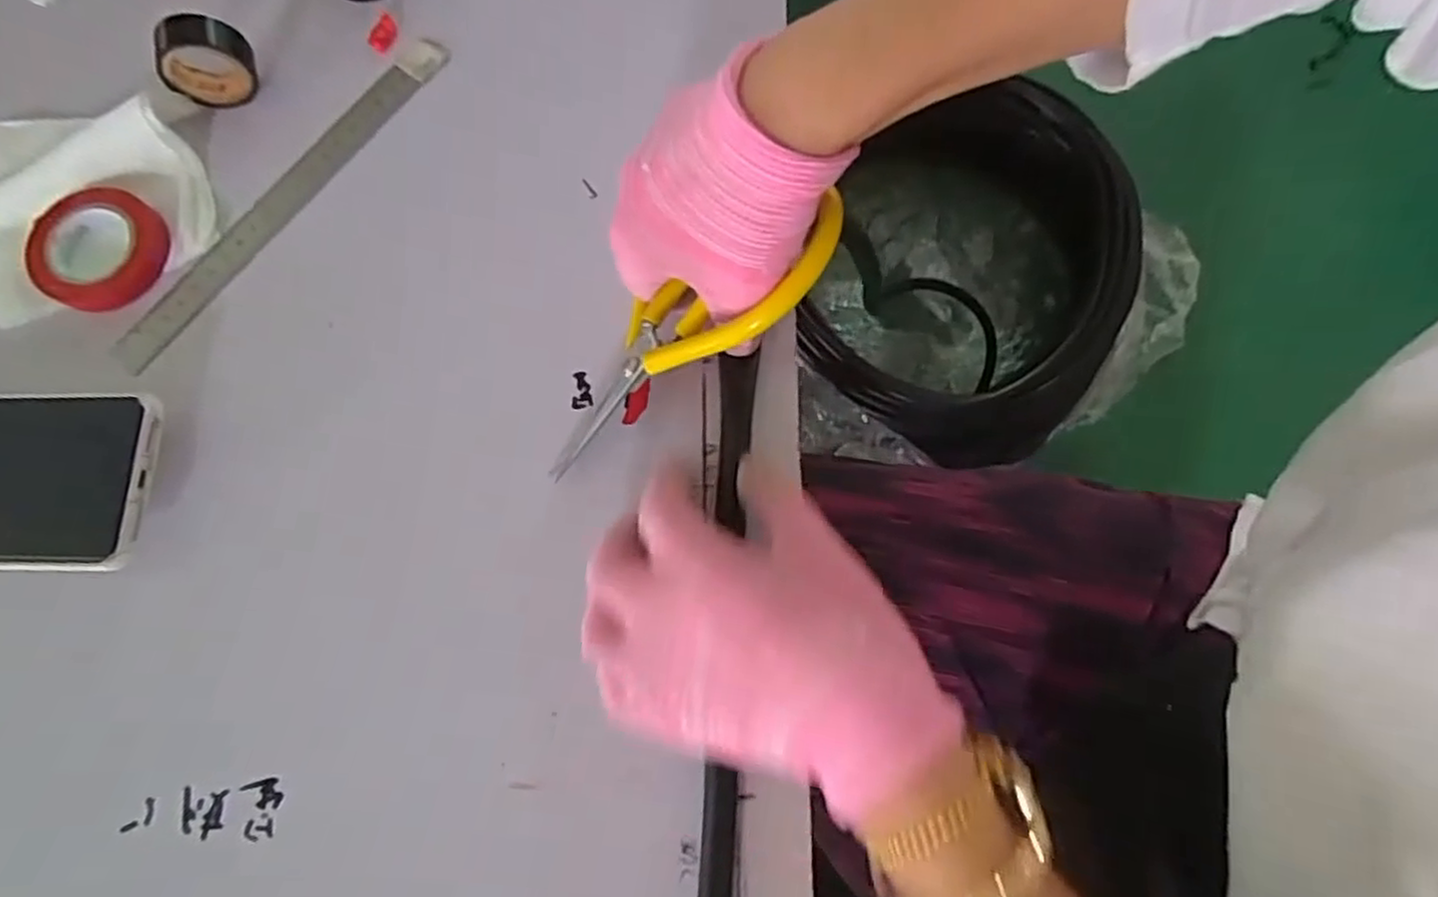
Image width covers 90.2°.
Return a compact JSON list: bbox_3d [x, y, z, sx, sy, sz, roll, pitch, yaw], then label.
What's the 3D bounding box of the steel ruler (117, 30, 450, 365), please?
[{"bbox_3d":[-0.219,-0.127,0.363,0.021,0.009,0.218,37,81,8],"label":"steel ruler"}]

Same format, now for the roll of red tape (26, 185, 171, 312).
[{"bbox_3d":[-0.305,-0.098,0.351,0.056,0.013,0.060,0,78,1],"label":"roll of red tape"}]

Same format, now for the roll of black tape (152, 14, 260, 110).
[{"bbox_3d":[-0.254,-0.192,0.357,0.041,0.037,0.021,-6,78,0],"label":"roll of black tape"}]

